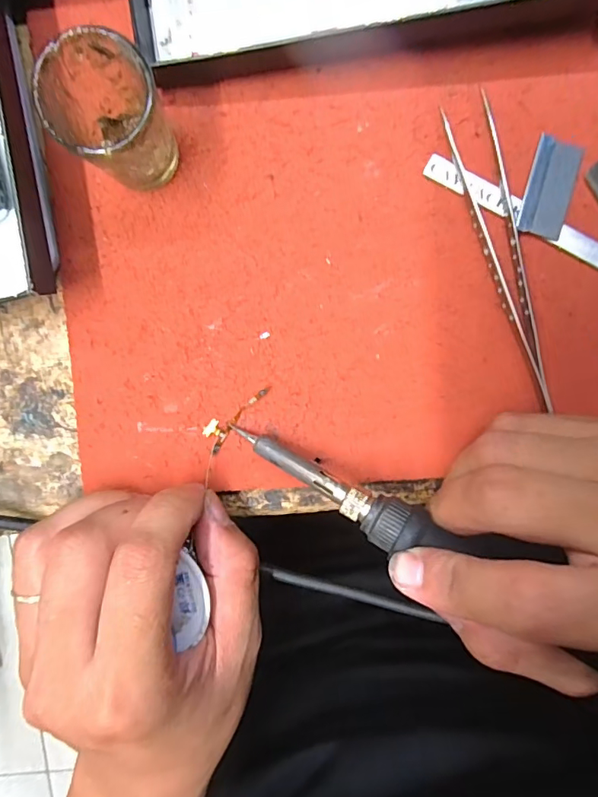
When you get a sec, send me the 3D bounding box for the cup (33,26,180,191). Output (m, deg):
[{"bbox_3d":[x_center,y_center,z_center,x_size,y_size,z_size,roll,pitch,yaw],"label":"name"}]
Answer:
[{"bbox_3d":[-0.062,-0.095,0.166,0.036,0.048,0.033,0,97,0],"label":"cup"}]

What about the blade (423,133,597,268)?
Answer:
[{"bbox_3d":[0.113,-0.075,0.190,0.125,0.004,0.035,26,96,-3],"label":"blade"}]

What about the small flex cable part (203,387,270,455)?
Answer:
[{"bbox_3d":[-0.028,0.007,0.200,0.011,0.004,0.035,39,96,-4],"label":"small flex cable part"}]

